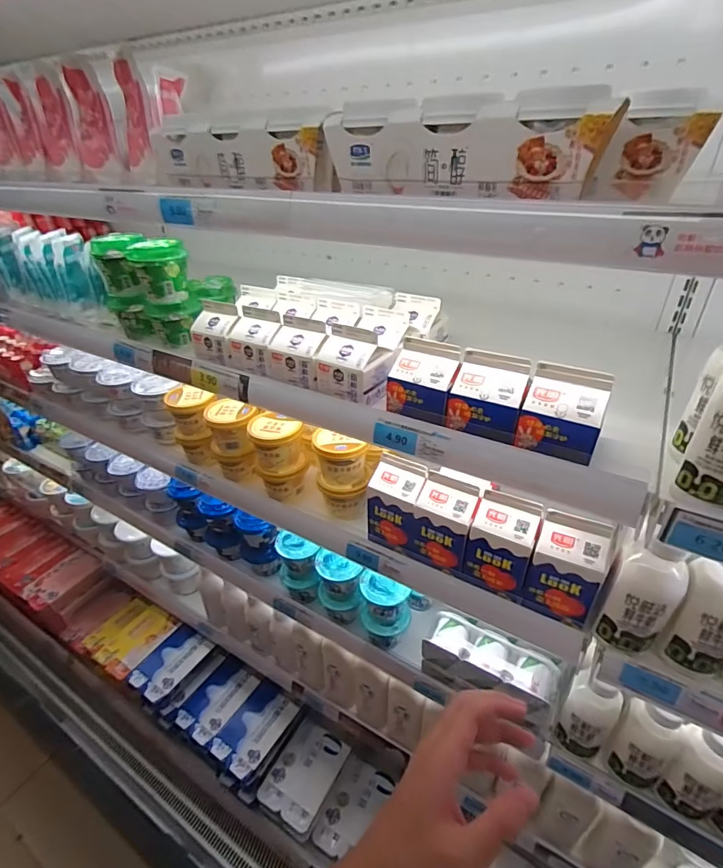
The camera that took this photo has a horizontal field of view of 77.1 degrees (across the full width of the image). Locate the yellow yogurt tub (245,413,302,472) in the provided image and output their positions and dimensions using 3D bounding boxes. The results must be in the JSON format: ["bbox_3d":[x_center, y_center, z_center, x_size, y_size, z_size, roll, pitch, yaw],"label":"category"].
[{"bbox_3d":[-0.132,0.013,0.711,0.079,0.070,0.067,-8,34,-10],"label":"yellow yogurt tub"}]

